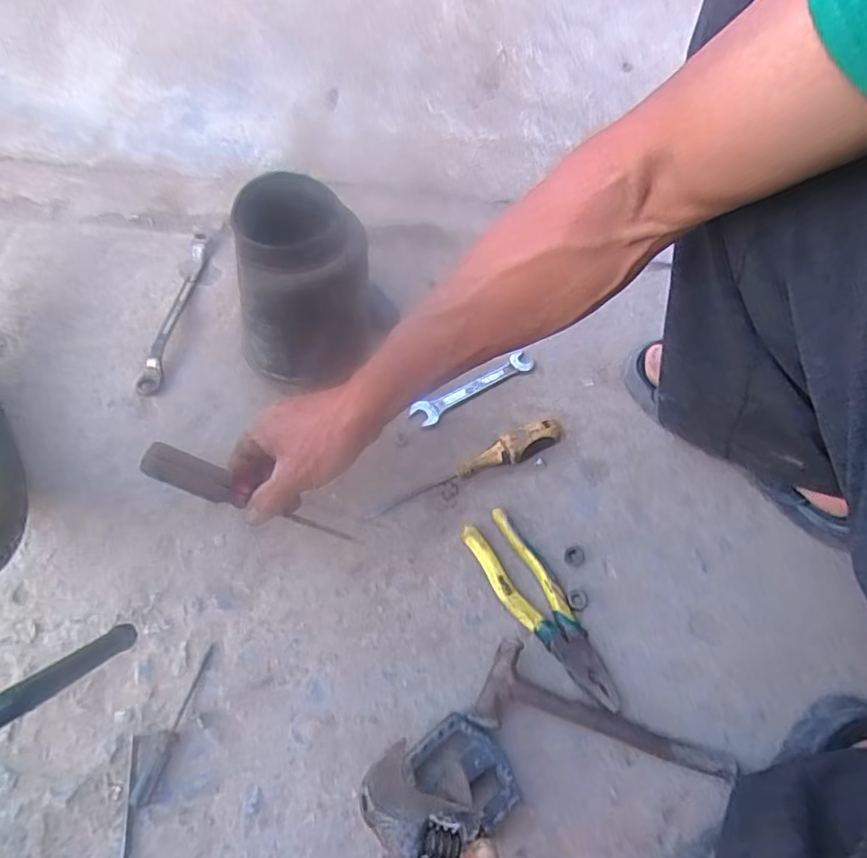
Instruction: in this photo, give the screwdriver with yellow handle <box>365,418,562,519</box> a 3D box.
[{"bbox_3d":[0.038,0.037,0.589,0.221,0.033,0.026,-22,67,-14],"label":"screwdriver with yellow handle"}]

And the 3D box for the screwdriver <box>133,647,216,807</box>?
[{"bbox_3d":[-0.213,0.242,0.483,0.017,0.015,0.121,18,64,6],"label":"screwdriver"}]

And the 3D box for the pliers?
[{"bbox_3d":[0.098,0.163,0.534,0.051,0.018,0.192,-28,68,-16],"label":"pliers"}]

